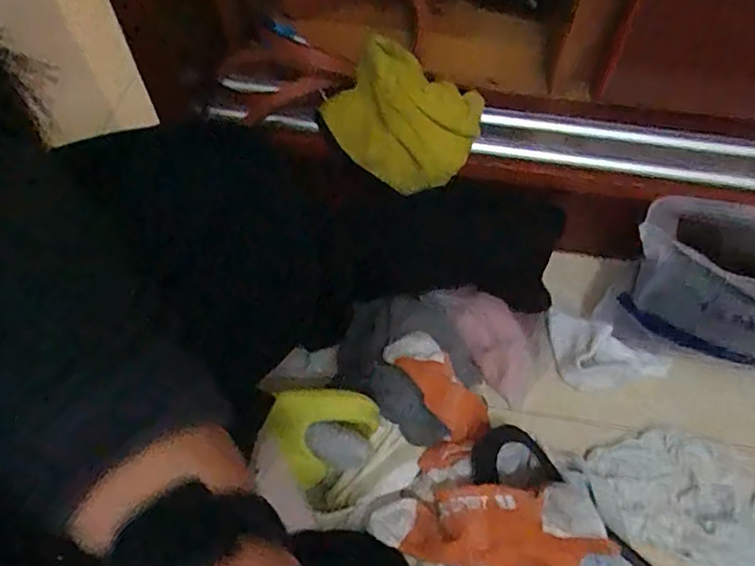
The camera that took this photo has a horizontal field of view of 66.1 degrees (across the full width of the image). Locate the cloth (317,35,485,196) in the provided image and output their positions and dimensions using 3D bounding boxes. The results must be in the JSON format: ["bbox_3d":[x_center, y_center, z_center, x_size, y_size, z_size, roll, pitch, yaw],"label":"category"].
[{"bbox_3d":[0.023,-0.152,0.550,0.139,0.083,0.102,25,62,14],"label":"cloth"}]

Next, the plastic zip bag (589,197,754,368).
[{"bbox_3d":[0.306,-0.004,0.486,0.188,0.107,0.124,11,59,7],"label":"plastic zip bag"}]

